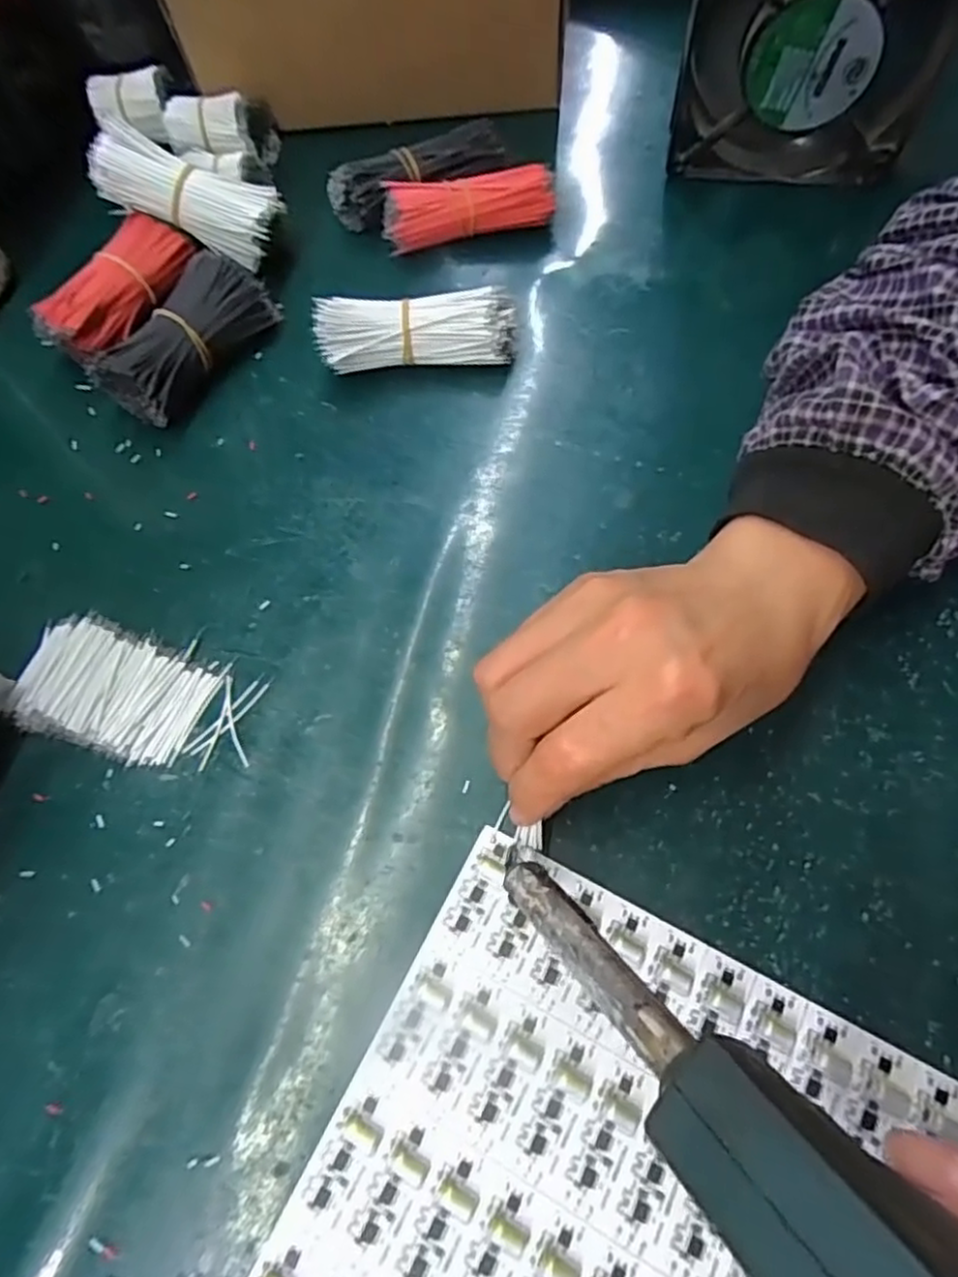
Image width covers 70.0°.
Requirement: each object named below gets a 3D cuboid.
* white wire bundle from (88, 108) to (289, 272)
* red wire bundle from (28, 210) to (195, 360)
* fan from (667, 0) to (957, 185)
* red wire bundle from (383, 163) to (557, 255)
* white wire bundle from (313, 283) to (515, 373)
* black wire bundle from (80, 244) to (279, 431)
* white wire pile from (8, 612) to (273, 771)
[{"bbox_3d":[-0.153,-0.238,0.363,0.091,0.028,0.036,21,69,-10],"label":"white wire bundle"},{"bbox_3d":[-0.190,-0.185,0.361,0.031,0.023,0.089,29,72,14],"label":"red wire bundle"},{"bbox_3d":[0.164,-0.296,0.340,0.117,0.124,0.045,9,68,7],"label":"fan"},{"bbox_3d":[-0.006,-0.236,0.377,0.092,0.027,0.029,-11,67,-2],"label":"red wire bundle"},{"bbox_3d":[-0.031,-0.153,0.346,0.097,0.029,0.035,-8,67,0],"label":"white wire bundle"},{"bbox_3d":[-0.147,-0.152,0.348,0.034,0.038,0.096,36,73,16],"label":"black wire bundle"},{"bbox_3d":[-0.144,0.023,0.288,0.100,0.012,0.052,13,69,8],"label":"white wire pile"}]

